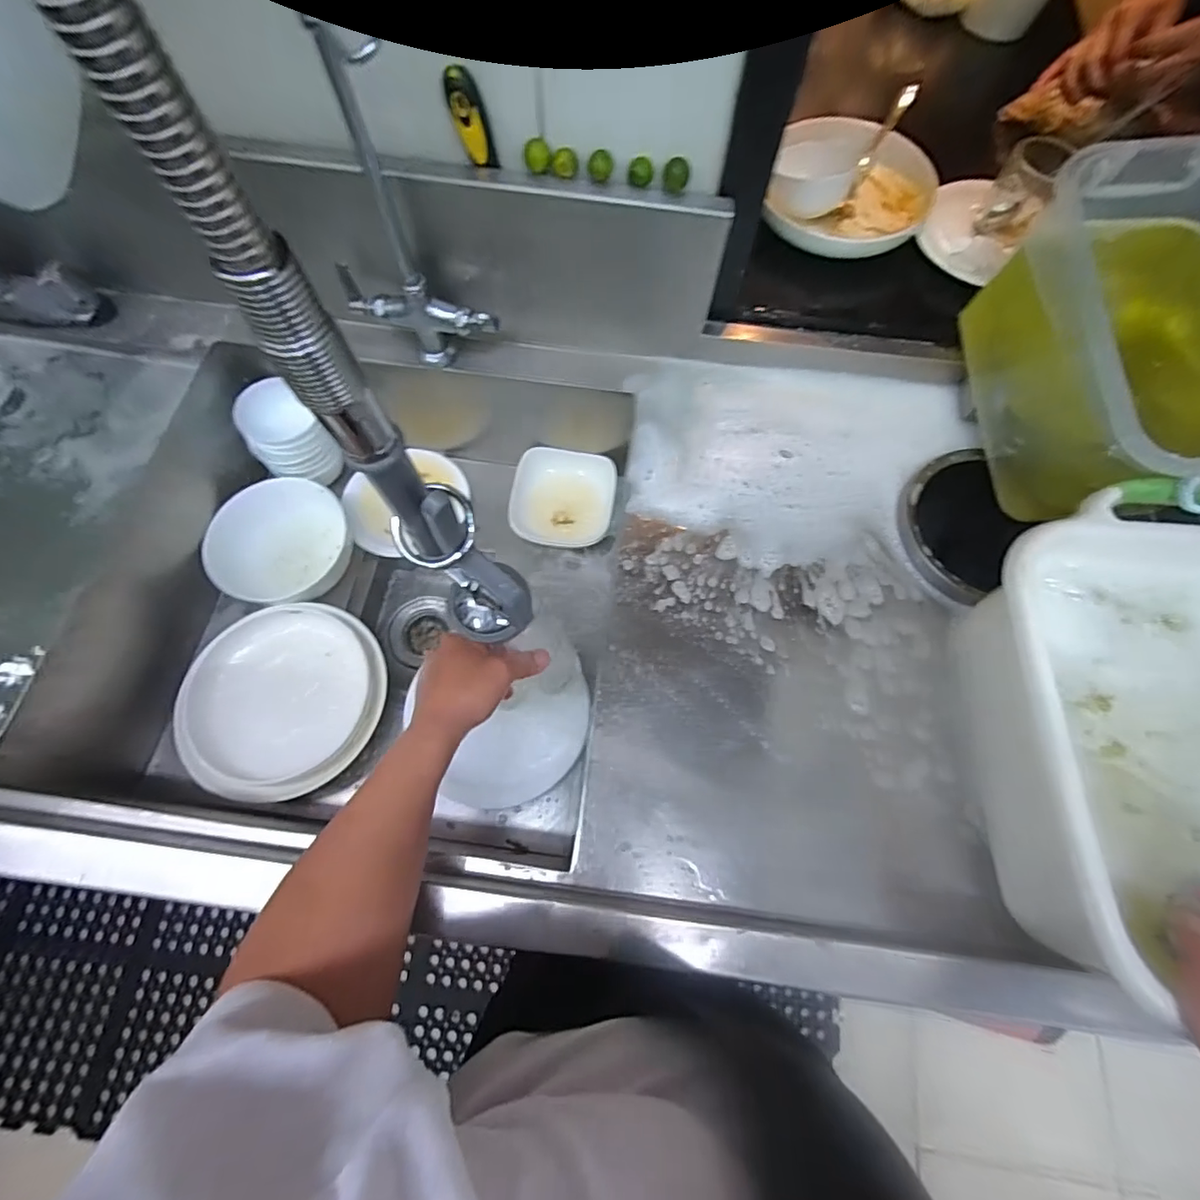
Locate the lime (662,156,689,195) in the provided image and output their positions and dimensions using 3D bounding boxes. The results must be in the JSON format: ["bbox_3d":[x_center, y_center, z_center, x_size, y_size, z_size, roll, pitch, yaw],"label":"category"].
[{"bbox_3d":[0.075,-0.424,0.548,0.025,0.026,0.021,2,71,2],"label":"lime"}]

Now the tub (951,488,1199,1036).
[{"bbox_3d":[0.488,0.106,0.461,0.299,0.126,0.341,2,71,2],"label":"tub"}]

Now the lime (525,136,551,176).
[{"bbox_3d":[-0.061,-0.440,0.547,0.025,0.024,0.024,-4,71,0],"label":"lime"}]

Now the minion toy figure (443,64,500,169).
[{"bbox_3d":[-0.121,-0.453,0.522,0.033,0.086,0.027,-8,72,-4],"label":"minion toy figure"}]

